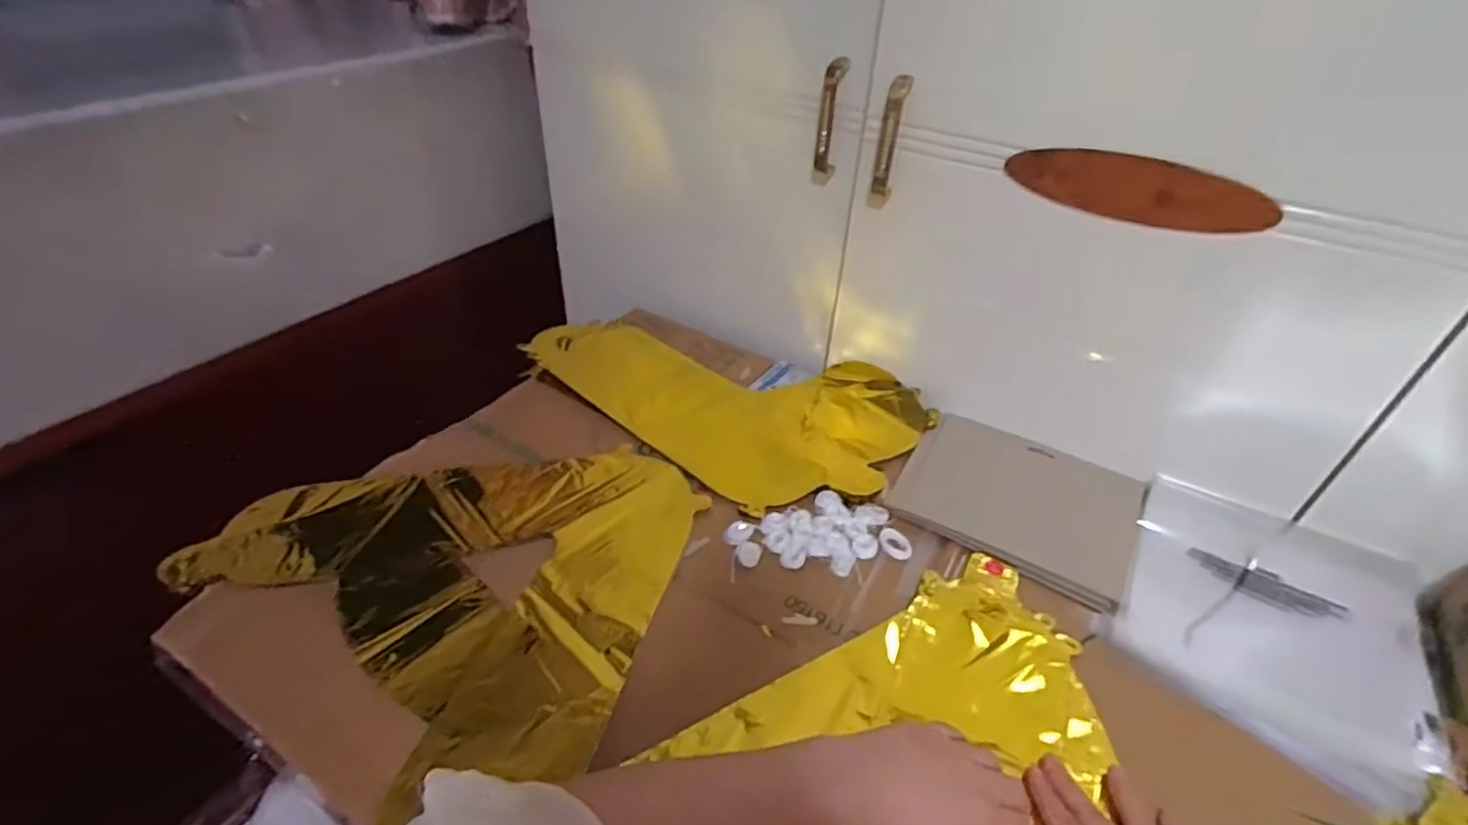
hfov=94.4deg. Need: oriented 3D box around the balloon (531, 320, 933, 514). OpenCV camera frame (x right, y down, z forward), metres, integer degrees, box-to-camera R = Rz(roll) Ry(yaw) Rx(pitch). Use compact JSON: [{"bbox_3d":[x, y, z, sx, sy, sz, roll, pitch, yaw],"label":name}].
[{"bbox_3d":[-0.011,-0.028,0.740,0.406,0.025,0.251,28,46,27],"label":"balloon"}]

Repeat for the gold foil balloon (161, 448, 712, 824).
[{"bbox_3d":[-0.201,0.114,0.556,0.353,0.014,0.311,29,46,28],"label":"gold foil balloon"}]

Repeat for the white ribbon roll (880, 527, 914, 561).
[{"bbox_3d":[0.137,0.112,0.579,0.025,0.004,0.033,-17,44,-23],"label":"white ribbon roll"}]

